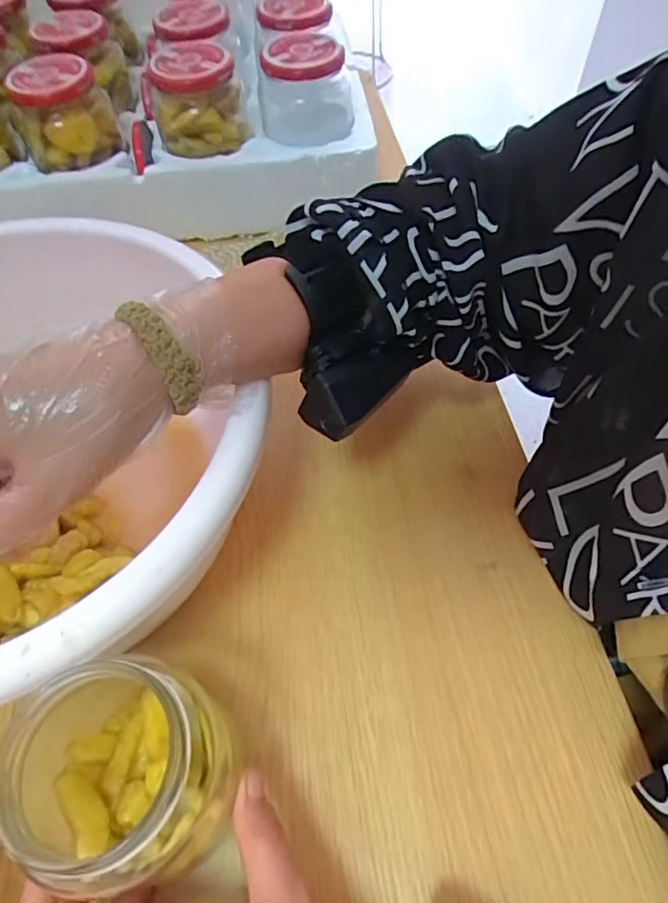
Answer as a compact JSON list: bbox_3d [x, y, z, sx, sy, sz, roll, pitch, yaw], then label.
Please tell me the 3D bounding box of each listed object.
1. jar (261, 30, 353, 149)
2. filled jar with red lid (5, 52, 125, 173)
[{"bbox_3d":[-0.024,-0.315,0.493,0.081,0.071,0.084,0,55,0],"label":"jar"},{"bbox_3d":[-0.229,-0.285,0.484,0.081,0.075,0.061,-21,58,-14],"label":"filled jar with red lid"}]

